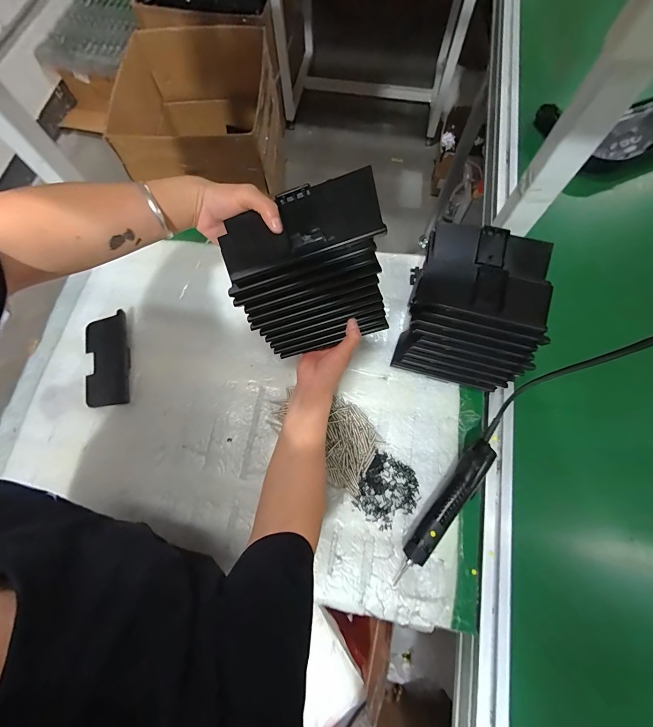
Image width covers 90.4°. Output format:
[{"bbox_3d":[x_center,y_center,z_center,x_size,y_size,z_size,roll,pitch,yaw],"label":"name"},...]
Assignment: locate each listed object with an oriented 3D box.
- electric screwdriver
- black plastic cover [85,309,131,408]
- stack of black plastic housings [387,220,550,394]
[{"bbox_3d":[0.174,0.215,0.474,0.037,0.039,0.226,35,76,12],"label":"electric screwdriver"},{"bbox_3d":[-0.380,-0.005,0.566,0.070,0.019,0.162,-13,72,-3],"label":"black plastic cover"},{"bbox_3d":[0.221,-0.084,0.508,0.171,0.147,0.200,13,72,6],"label":"stack of black plastic housings"}]

